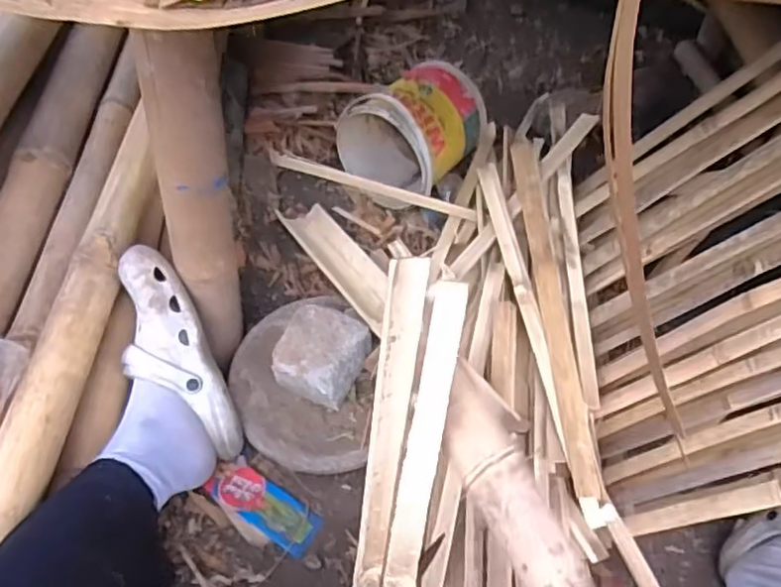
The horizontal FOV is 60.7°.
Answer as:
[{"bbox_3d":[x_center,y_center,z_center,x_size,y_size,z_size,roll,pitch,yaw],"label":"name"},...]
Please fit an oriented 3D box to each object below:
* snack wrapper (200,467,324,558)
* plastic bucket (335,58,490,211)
[{"bbox_3d":[-0.156,0.261,0.820,0.144,0.014,0.053,27,52,16],"label":"snack wrapper"},{"bbox_3d":[0.031,-0.264,1.114,0.191,0.184,0.191,-3,34,46],"label":"plastic bucket"}]

